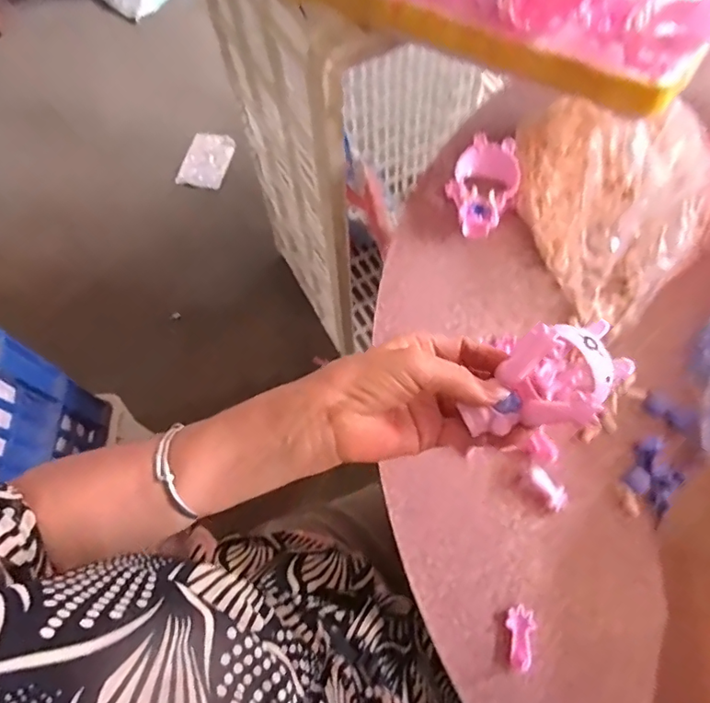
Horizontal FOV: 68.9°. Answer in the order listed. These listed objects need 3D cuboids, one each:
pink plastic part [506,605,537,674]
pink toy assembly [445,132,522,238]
[{"bbox_3d":[0.120,0.208,0.378,0.020,0.006,0.040,15,69,9],"label":"pink plastic part"},{"bbox_3d":[0.124,-0.161,0.514,0.065,0.038,0.105,29,72,14],"label":"pink toy assembly"}]

